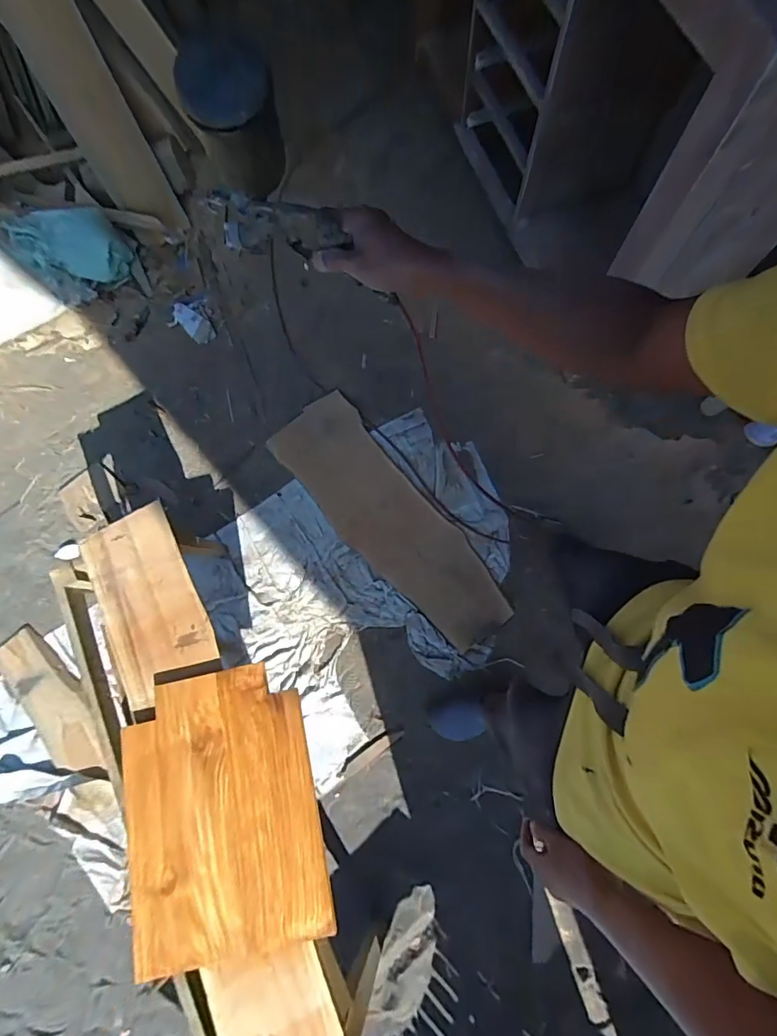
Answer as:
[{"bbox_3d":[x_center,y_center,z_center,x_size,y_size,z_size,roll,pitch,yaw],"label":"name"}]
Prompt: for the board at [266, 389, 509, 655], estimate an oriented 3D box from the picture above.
[{"bbox_3d":[-0.009,-0.010,1.496,0.294,0.030,0.946,-37,77,-9],"label":"board"}]

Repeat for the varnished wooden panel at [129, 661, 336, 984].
[{"bbox_3d":[-0.325,0.554,0.889,0.356,0.021,0.481,-12,74,-3],"label":"varnished wooden panel"}]

